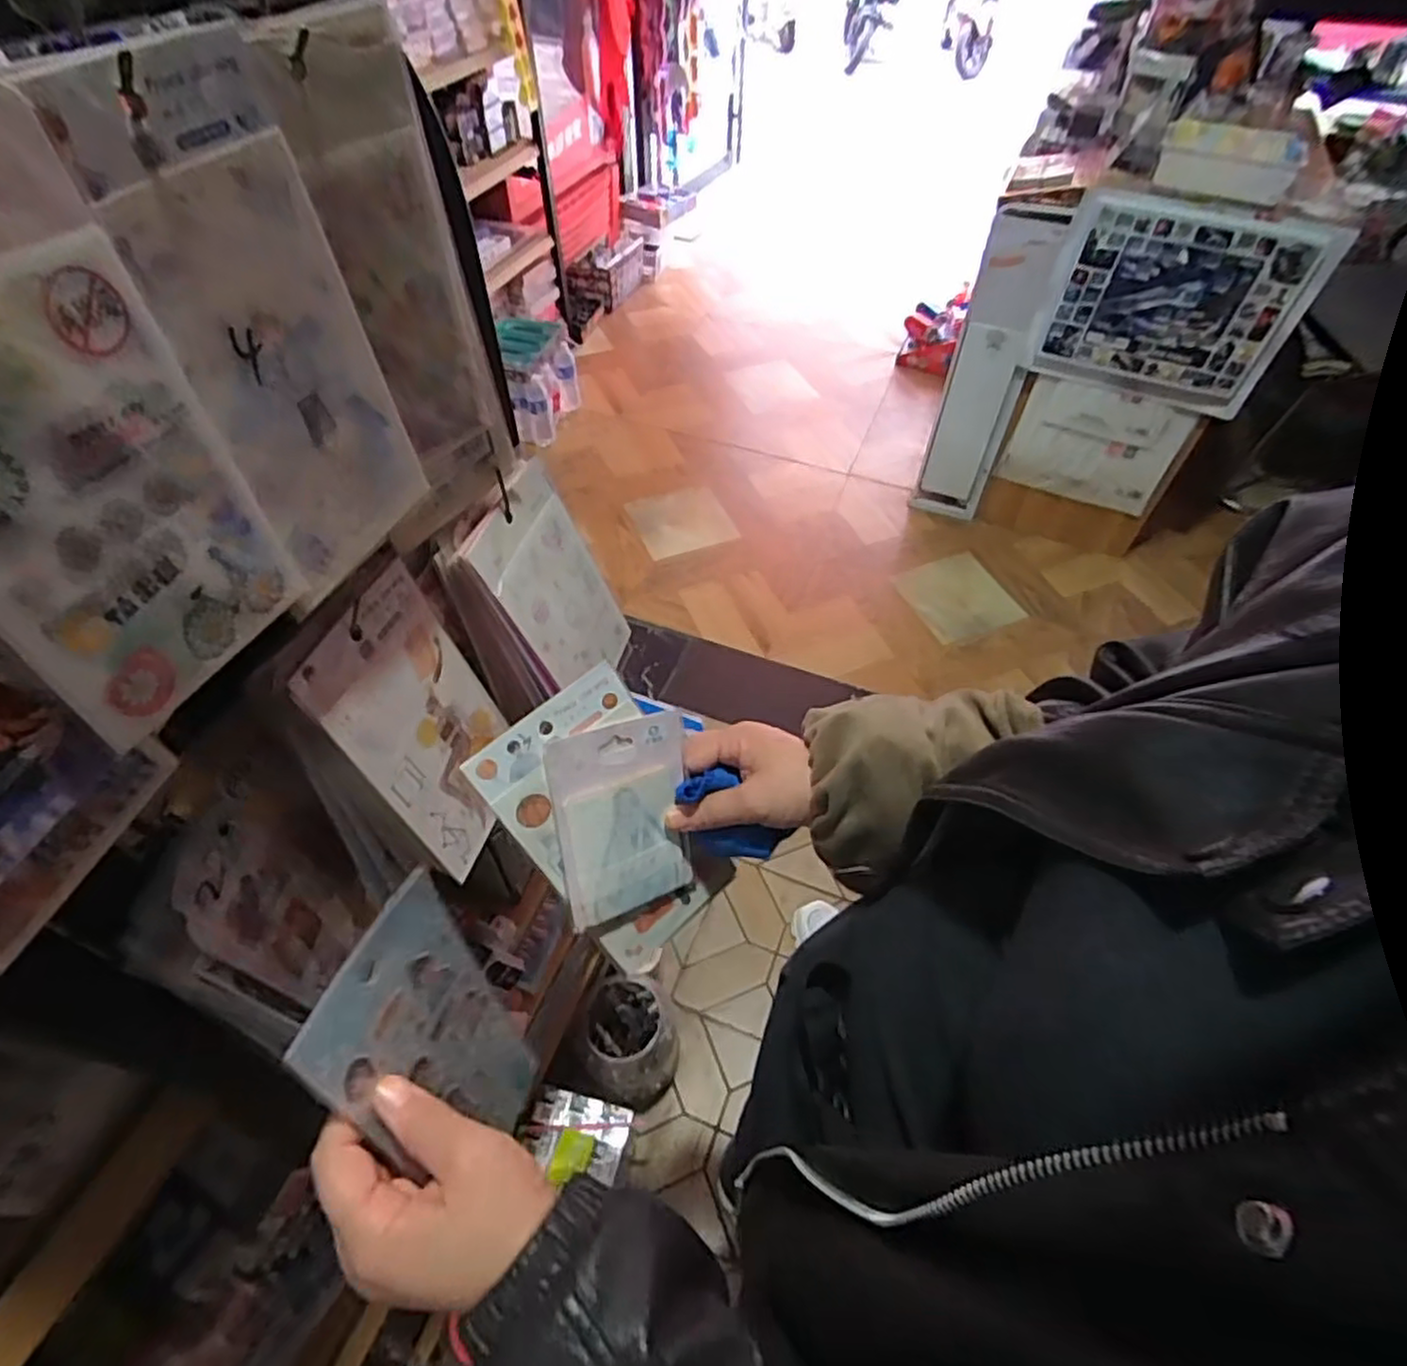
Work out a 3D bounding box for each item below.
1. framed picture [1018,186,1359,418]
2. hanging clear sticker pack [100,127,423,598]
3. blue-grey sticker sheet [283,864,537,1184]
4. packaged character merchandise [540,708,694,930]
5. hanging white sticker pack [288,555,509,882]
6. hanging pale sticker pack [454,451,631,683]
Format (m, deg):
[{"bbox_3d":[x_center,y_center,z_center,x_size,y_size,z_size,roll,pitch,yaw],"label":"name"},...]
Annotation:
[{"bbox_3d":[0.954,-0.770,1.489,0.474,0.355,0.047,14,52,10],"label":"framed picture"},{"bbox_3d":[-0.167,-0.126,0.300,0.014,0.149,0.090,17,53,13],"label":"hanging clear sticker pack"},{"bbox_3d":[-0.131,0.187,0.362,0.011,0.186,0.091,2,38,18],"label":"blue-grey sticker sheet"},{"bbox_3d":[-0.046,0.086,0.442,0.083,0.128,0.008,-14,17,-28],"label":"packaged character merchandise"},{"bbox_3d":[-0.165,0.026,0.440,0.007,0.179,0.102,2,47,20],"label":"hanging white sticker pack"},{"bbox_3d":[-0.103,-0.063,0.524,0.010,0.168,0.102,1,50,26],"label":"hanging pale sticker pack"}]

